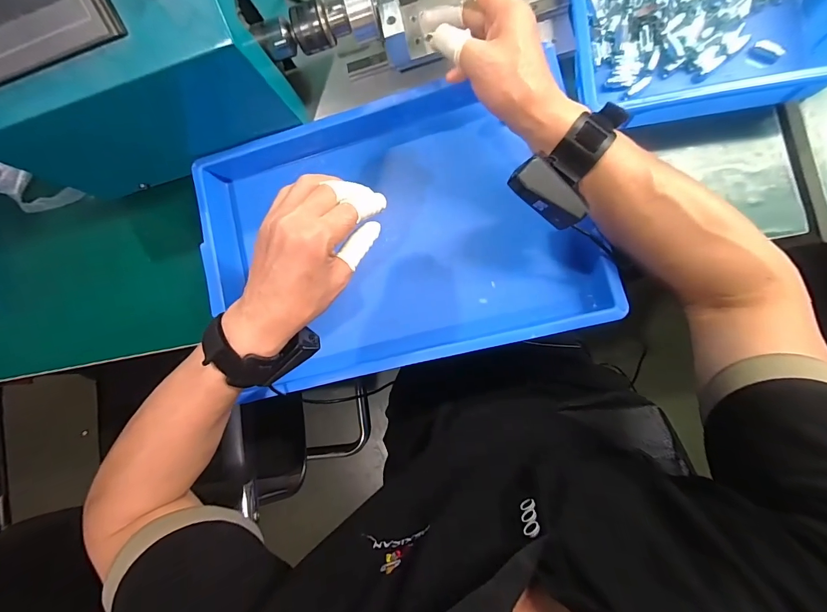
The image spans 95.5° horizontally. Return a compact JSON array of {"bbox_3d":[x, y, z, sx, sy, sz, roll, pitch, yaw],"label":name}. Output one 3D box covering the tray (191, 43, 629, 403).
[{"bbox_3d":[-0.027,-0.079,0.427,0.431,0.052,0.311,-10,84,8],"label":"tray"}]

